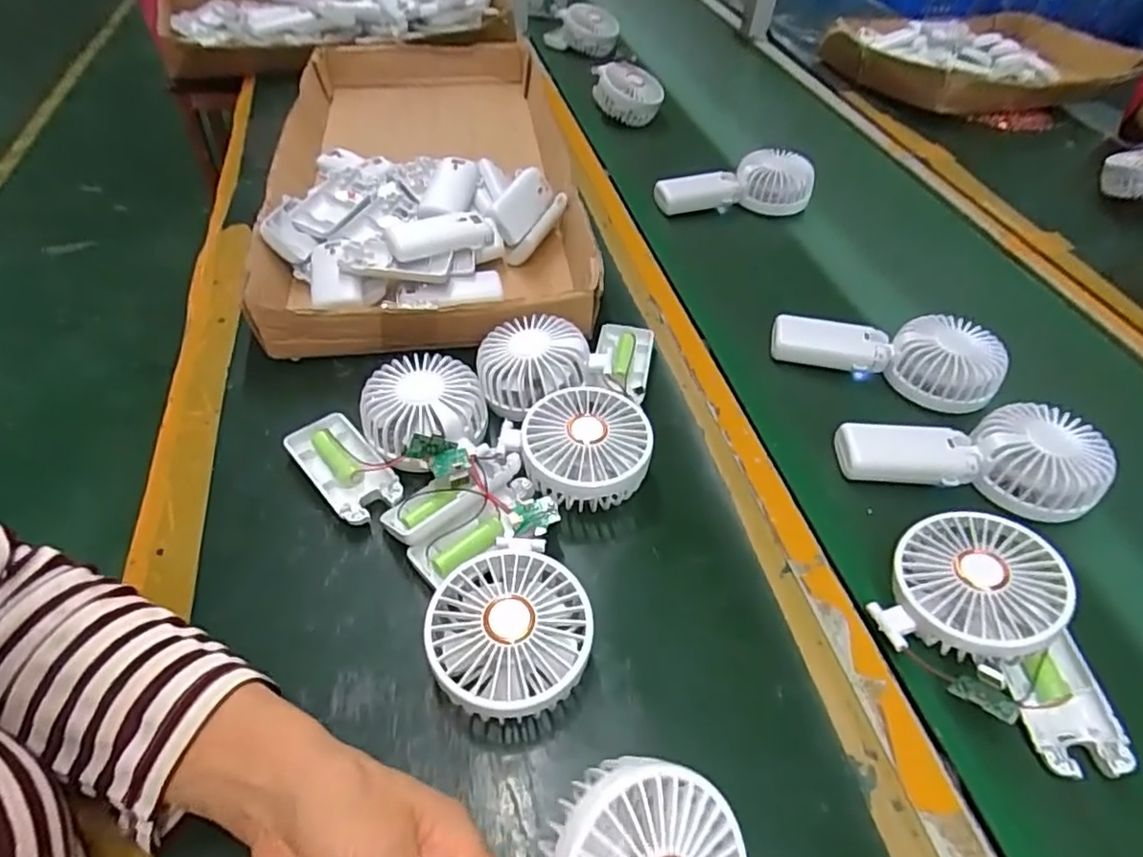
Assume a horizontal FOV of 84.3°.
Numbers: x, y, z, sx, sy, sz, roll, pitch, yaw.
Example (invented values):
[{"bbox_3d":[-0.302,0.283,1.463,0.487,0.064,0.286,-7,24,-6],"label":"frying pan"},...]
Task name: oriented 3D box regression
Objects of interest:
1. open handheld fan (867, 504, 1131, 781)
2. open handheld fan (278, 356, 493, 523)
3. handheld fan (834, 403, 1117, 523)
[{"bbox_3d":[0.239,0.116,0.353,0.094,0.050,0.140,-10,50,-14],"label":"open handheld fan"},{"bbox_3d":[-0.120,0.008,0.435,0.132,0.049,0.107,-22,53,-23],"label":"open handheld fan"},{"bbox_3d":[0.288,0.016,0.458,0.177,0.039,0.075,8,48,2],"label":"handheld fan"}]

